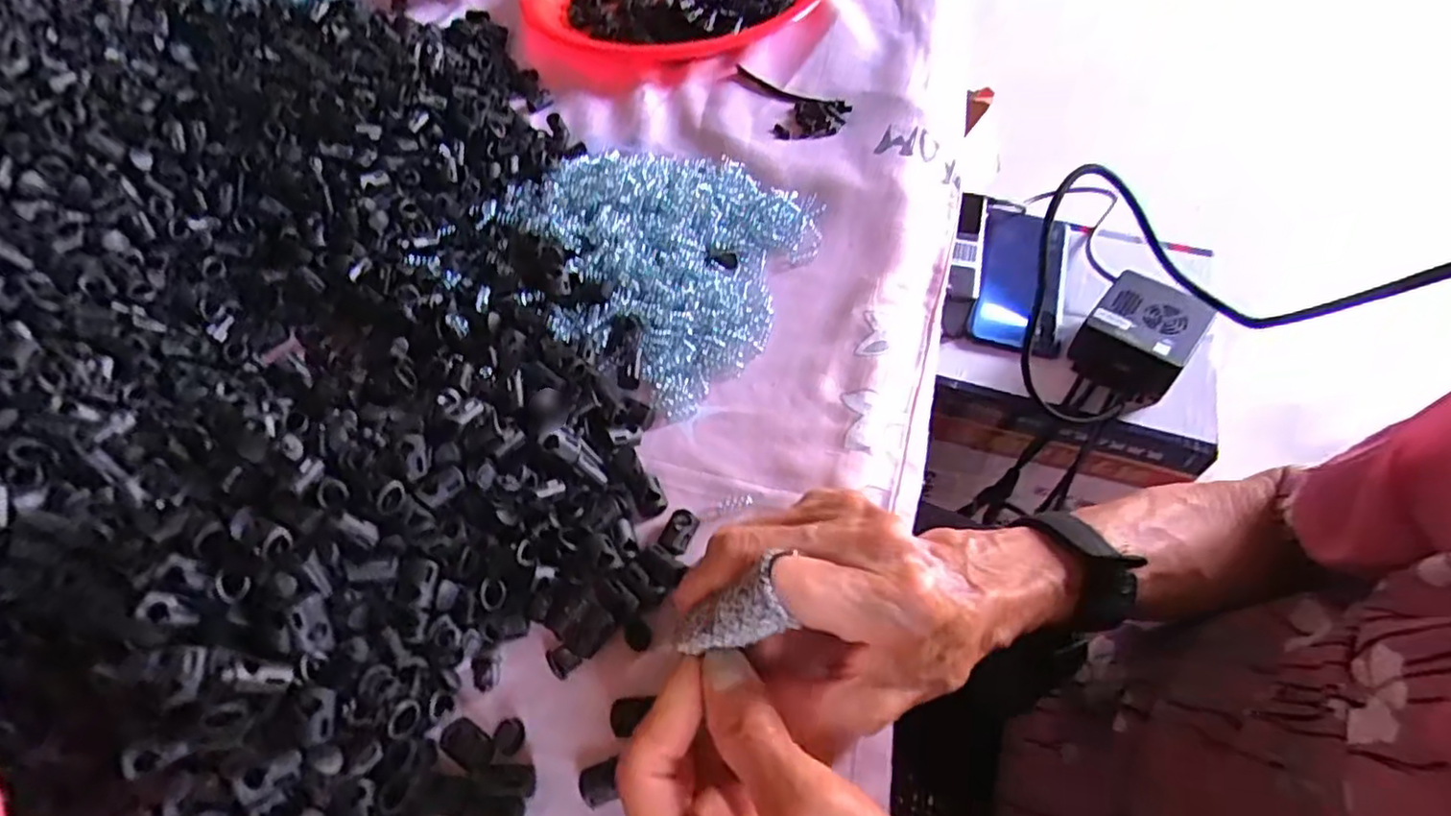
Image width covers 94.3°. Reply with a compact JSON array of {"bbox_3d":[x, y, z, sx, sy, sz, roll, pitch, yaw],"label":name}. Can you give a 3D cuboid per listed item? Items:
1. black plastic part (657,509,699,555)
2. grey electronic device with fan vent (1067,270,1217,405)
[{"bbox_3d":[-0.022,0.057,0.307,0.014,0.009,0.022,24,60,18],"label":"black plastic part"},{"bbox_3d":[0.318,-0.054,0.521,0.072,0.047,0.093,33,64,23],"label":"grey electronic device with fan vent"}]

